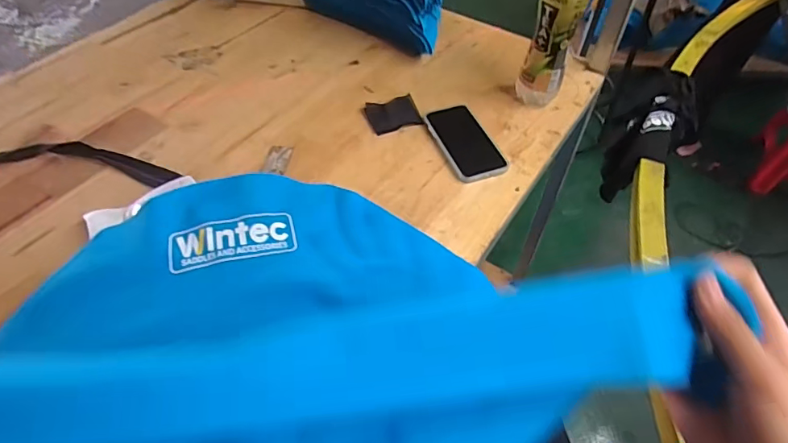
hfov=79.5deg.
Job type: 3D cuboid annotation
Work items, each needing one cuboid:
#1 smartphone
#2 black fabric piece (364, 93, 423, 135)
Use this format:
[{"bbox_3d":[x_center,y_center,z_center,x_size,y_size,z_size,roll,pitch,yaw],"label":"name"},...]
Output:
[{"bbox_3d":[0.100,-0.113,0.671,0.072,0.011,0.139,-15,53,-14],"label":"smartphone"},{"bbox_3d":[-0.002,-0.163,0.714,0.075,0.009,0.070,-12,53,-11],"label":"black fabric piece"}]

